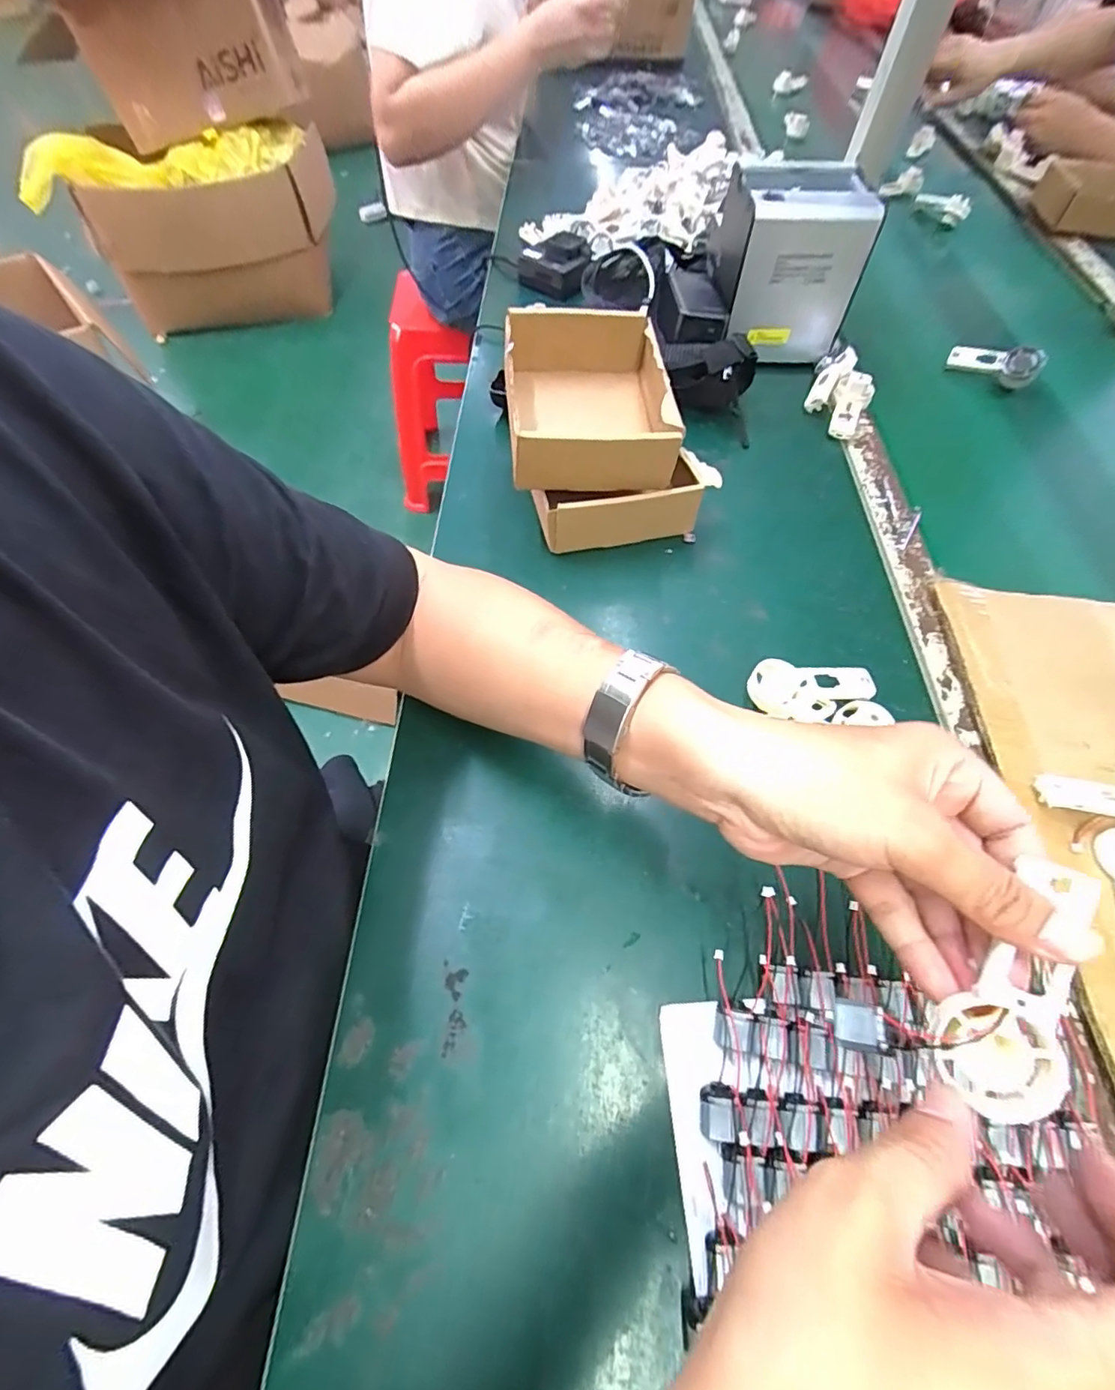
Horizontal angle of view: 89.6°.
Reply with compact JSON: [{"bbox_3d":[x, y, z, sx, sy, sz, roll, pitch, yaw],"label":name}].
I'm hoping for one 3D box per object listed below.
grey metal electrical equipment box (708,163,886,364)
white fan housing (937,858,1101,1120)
[{"bbox_3d":[0.246,-0.469,0.617,0.124,0.151,0.150,3,59,2],"label":"grey metal electrical equipment box"},{"bbox_3d":[0.173,0.110,0.209,0.039,0.010,0.095,19,94,11],"label":"white fan housing"}]

